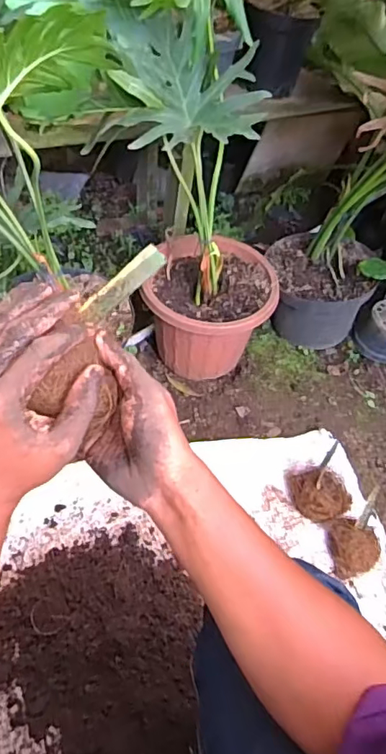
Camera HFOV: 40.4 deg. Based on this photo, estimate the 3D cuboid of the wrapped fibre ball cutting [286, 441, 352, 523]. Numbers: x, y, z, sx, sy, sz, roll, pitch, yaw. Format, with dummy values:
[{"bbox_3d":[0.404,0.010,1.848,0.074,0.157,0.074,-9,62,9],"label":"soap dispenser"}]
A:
[{"bbox_3d":[0.243,0.193,0.975,0.125,0.156,0.115,18,49,11],"label":"wrapped fibre ball cutting"}]

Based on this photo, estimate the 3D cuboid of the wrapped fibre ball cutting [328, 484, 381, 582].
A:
[{"bbox_3d":[0.292,0.282,0.927,0.091,0.164,0.094,3,48,-3],"label":"wrapped fibre ball cutting"}]

